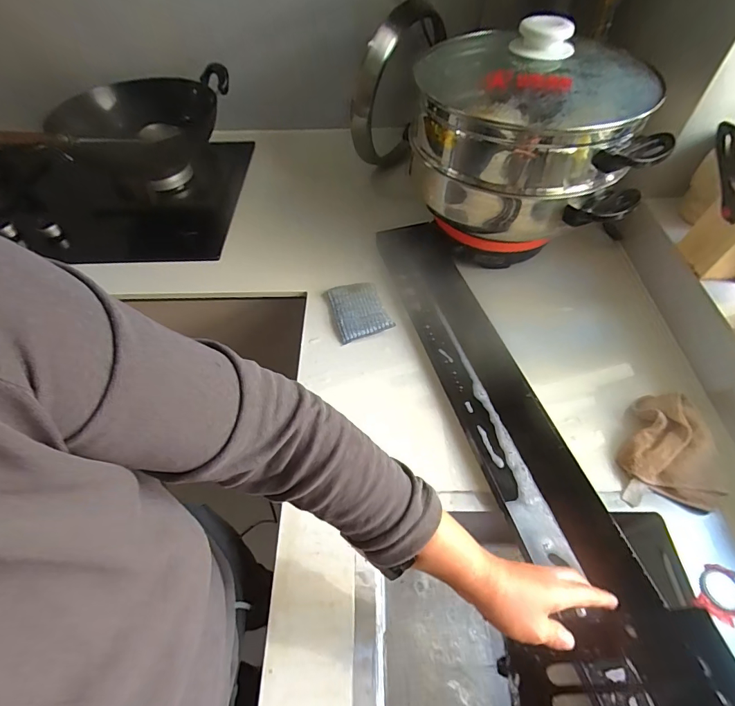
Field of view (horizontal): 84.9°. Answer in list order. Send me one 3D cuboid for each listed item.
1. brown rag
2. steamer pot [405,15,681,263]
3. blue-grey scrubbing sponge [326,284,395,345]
[{"bbox_3d":[0.386,0.120,0.524,0.109,0.045,0.150,3,55,4],"label":"brown rag"},{"bbox_3d":[0.240,-0.330,0.670,0.307,0.339,0.314,-1,54,1],"label":"steamer pot"},{"bbox_3d":[-0.016,-0.073,0.680,0.084,0.021,0.116,-14,55,-8],"label":"blue-grey scrubbing sponge"}]

